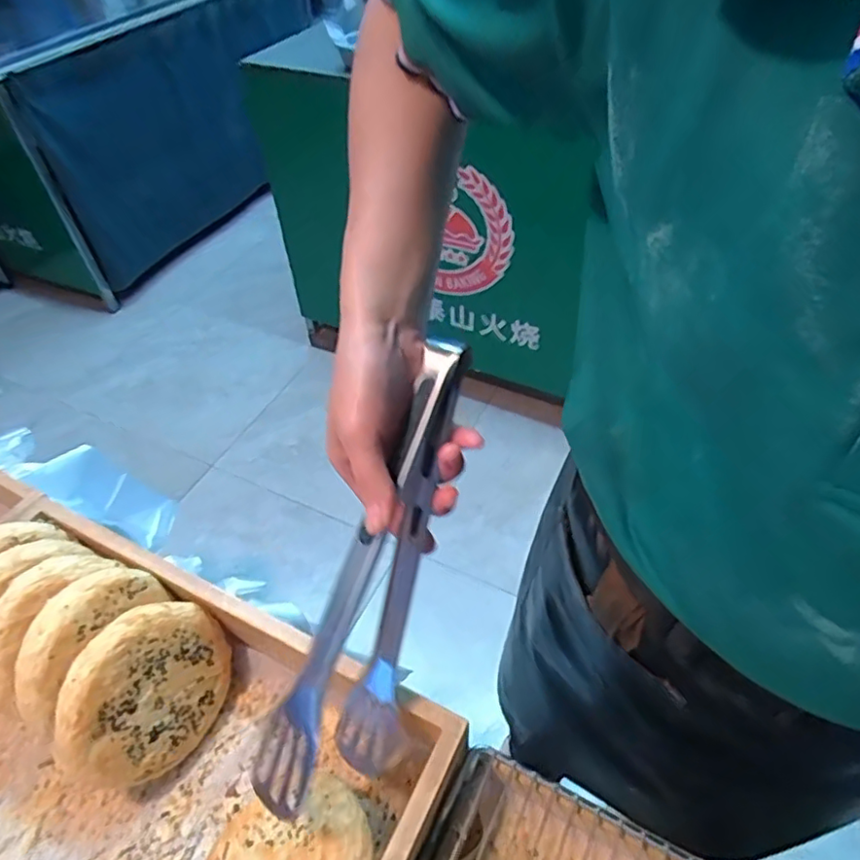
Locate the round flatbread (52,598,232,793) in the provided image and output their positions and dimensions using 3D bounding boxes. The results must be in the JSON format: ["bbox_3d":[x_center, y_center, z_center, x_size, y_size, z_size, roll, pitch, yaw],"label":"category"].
[{"bbox_3d":[-0.199,0.181,0.421,0.028,0.104,0.118,-3,44,42],"label":"round flatbread"}]

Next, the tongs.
[{"bbox_3d":[-0.027,0.087,0.367,0.052,0.093,0.280,20,97,19],"label":"tongs"}]

